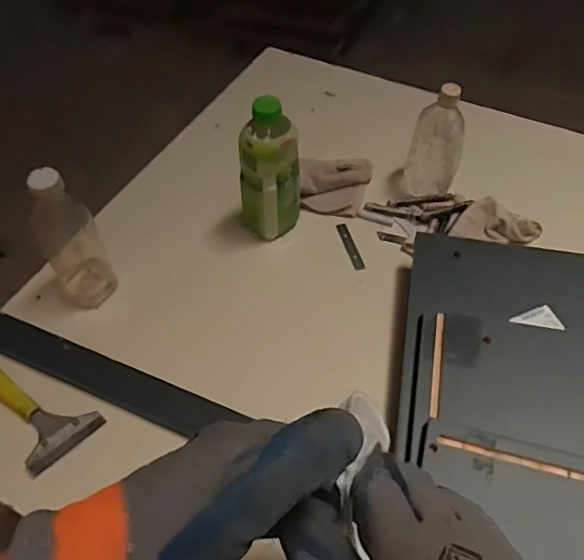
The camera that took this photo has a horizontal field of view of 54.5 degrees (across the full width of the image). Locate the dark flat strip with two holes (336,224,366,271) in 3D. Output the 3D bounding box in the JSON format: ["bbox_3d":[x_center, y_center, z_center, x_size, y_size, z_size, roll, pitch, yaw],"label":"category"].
[{"bbox_3d":[0.093,-0.053,0.905,0.018,0.004,0.099,-14,52,-10],"label":"dark flat strip with two holes"}]

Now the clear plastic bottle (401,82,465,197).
[{"bbox_3d":[0.233,-0.223,0.910,0.085,0.175,0.069,13,53,11],"label":"clear plastic bottle"}]

